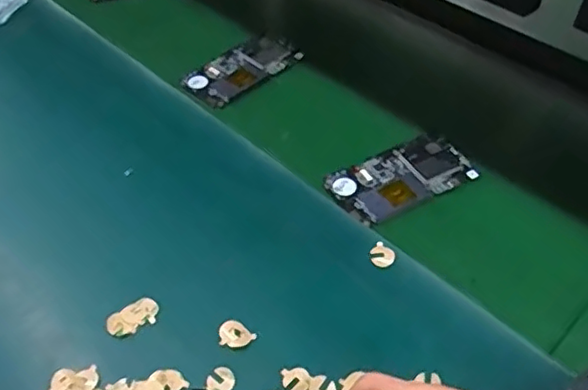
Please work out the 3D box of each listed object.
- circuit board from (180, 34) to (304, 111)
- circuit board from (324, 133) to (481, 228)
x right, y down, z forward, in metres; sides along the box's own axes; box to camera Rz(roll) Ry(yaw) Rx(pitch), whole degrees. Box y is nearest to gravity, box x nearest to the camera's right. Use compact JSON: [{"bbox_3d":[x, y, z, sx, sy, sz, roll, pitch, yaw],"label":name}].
[{"bbox_3d":[-0.053,-0.134,0.648,0.063,0.008,0.129,35,57,27],"label":"circuit board"},{"bbox_3d":[0.094,-0.016,0.533,0.123,0.007,0.065,-24,52,-20],"label":"circuit board"}]

